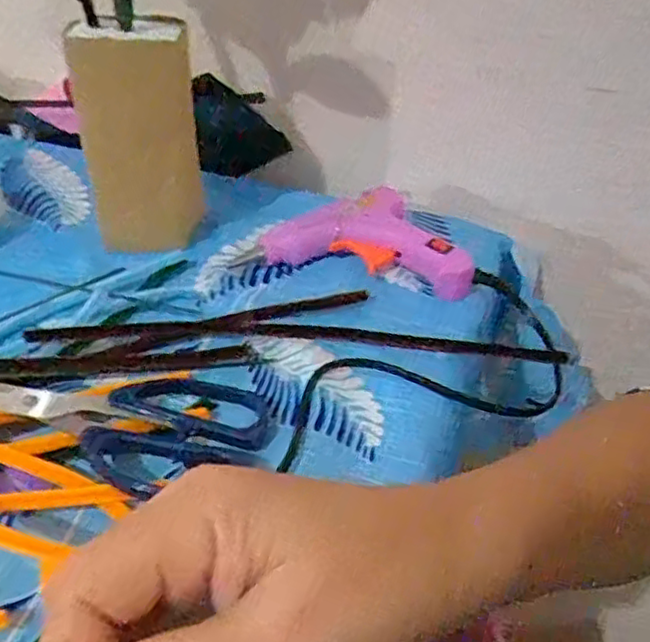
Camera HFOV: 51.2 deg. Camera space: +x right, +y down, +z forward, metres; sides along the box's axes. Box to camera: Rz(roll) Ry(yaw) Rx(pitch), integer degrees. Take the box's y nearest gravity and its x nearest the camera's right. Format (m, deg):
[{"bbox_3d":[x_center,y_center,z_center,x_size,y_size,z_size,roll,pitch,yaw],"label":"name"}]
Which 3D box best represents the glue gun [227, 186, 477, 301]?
[{"bbox_3d":[0.026,-0.052,0.429,0.137,0.032,0.067,13,41,12],"label":"glue gun"}]

